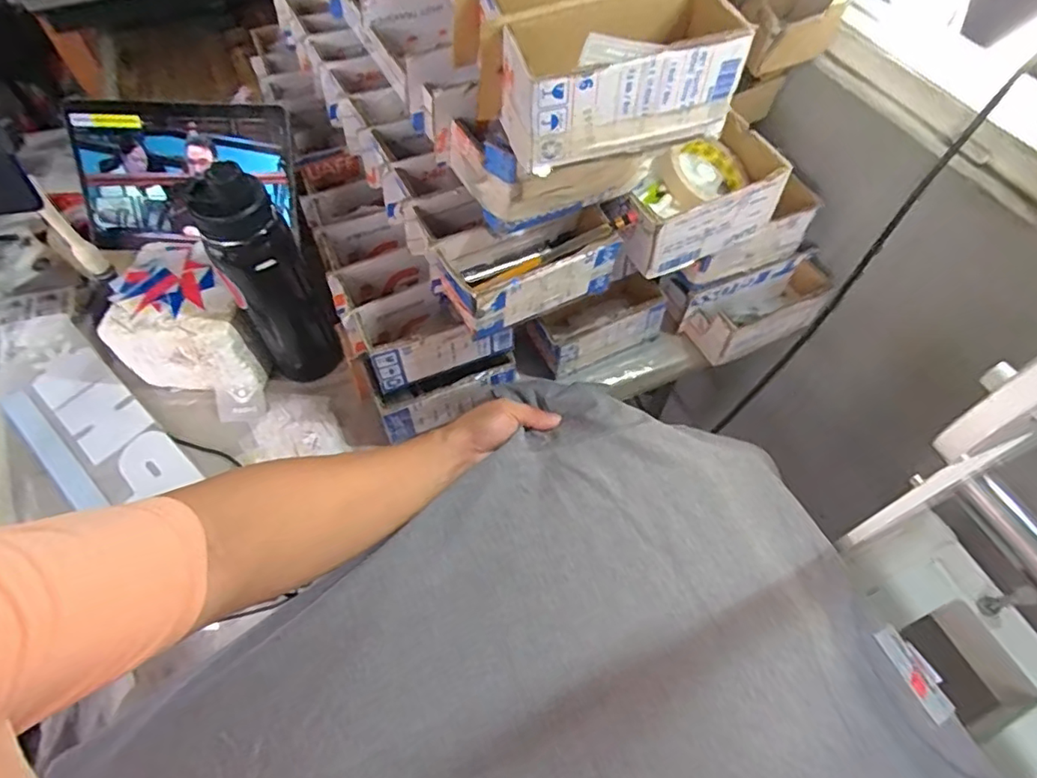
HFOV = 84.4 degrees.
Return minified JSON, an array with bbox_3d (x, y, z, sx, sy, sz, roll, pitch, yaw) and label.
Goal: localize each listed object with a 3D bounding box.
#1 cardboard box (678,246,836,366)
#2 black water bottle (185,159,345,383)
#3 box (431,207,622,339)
[{"bbox_3d":[0.307,-0.100,0.719,0.197,0.076,0.081,-24,62,-15],"label":"cardboard box"},{"bbox_3d":[-0.258,-0.110,0.608,0.082,0.281,0.078,-23,62,-15],"label":"black water bottle"},{"bbox_3d":[0.013,-0.118,0.543,0.171,0.069,0.079,-28,63,-17],"label":"box"}]

